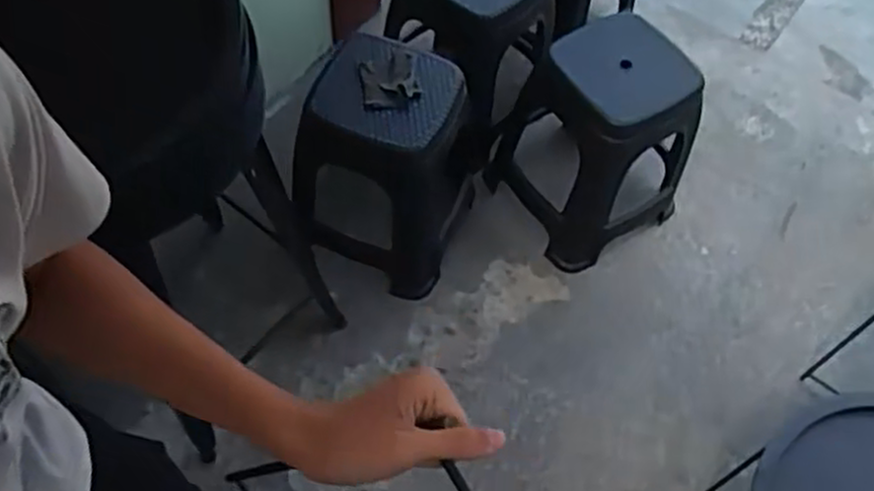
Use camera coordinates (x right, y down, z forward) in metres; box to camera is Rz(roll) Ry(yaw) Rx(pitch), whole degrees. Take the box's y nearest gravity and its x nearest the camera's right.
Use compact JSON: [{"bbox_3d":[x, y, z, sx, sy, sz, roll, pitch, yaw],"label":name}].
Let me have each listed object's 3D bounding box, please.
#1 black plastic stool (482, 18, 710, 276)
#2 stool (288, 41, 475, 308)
[{"bbox_3d":[0.352,-0.259,1.790,0.344,0.464,0.411,-28,65,-18],"label":"black plastic stool"},{"bbox_3d":[-0.102,-0.177,1.707,0.325,0.465,0.375,17,60,6],"label":"stool"}]

